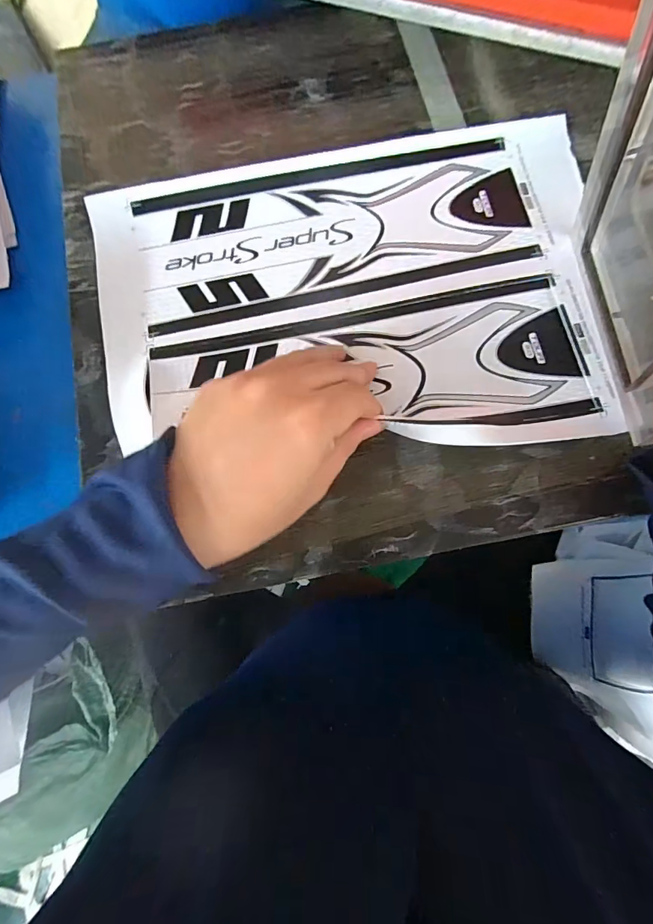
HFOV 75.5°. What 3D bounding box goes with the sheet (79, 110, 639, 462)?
[{"bbox_3d":[0.010,-0.121,0.284,0.324,0.011,0.225,-2,77,0],"label":"sheet"}]

